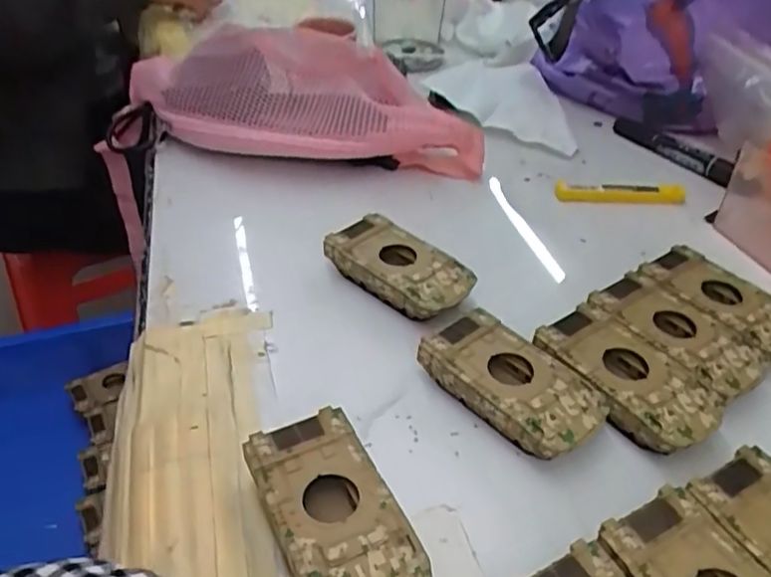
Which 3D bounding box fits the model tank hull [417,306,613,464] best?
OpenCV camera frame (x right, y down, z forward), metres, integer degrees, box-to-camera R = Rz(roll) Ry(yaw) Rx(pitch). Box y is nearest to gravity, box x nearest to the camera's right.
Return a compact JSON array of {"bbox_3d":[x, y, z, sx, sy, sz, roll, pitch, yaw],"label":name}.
[{"bbox_3d":[0.068,0.053,0.347,0.051,0.026,0.093,-27,48,-31],"label":"model tank hull"}]

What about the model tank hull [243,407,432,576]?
[{"bbox_3d":[-0.023,0.101,0.284,0.050,0.025,0.096,-18,44,-22],"label":"model tank hull"}]

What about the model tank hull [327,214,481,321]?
[{"bbox_3d":[0.009,-0.012,0.421,0.093,0.025,0.048,32,48,31],"label":"model tank hull"}]

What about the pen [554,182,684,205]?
[{"bbox_3d":[0.190,-0.079,0.524,0.106,0.013,0.012,1,40,-1],"label":"pen"}]

